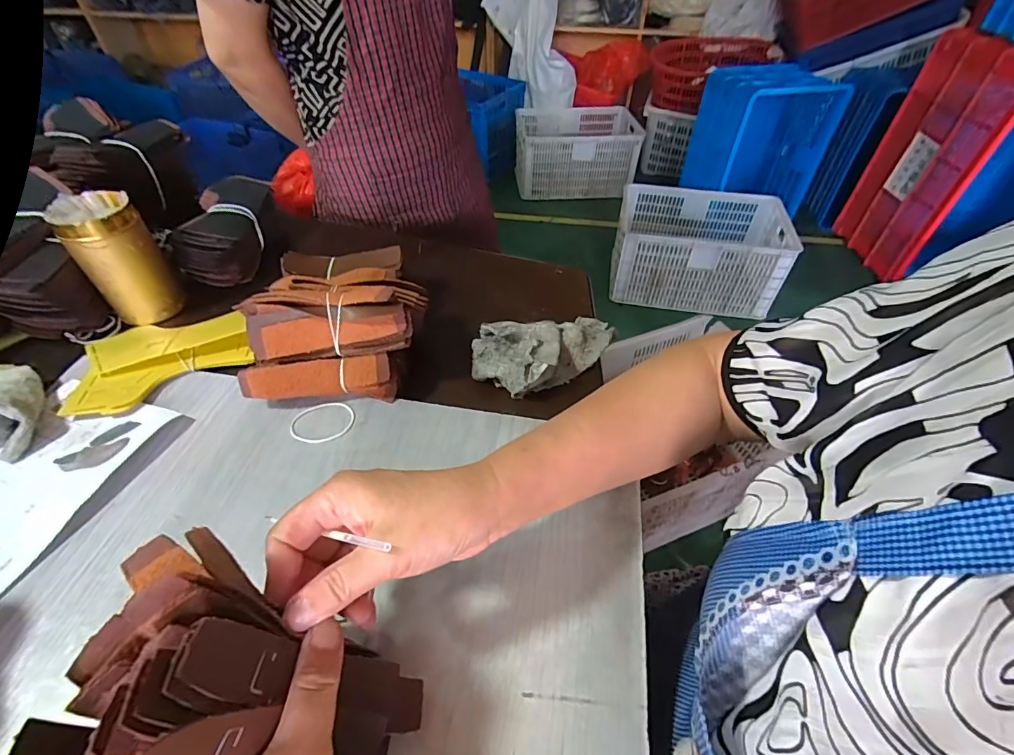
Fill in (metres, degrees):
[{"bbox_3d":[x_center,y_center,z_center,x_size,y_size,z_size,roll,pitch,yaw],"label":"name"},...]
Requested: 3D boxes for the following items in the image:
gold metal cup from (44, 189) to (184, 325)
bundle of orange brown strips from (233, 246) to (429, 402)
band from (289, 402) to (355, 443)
[{"bbox_3d":[-0.410,-0.126,0.488,0.070,0.120,0.062,-33,55,-28],"label":"gold metal cup"},{"bbox_3d":[-0.165,-0.075,0.465,0.158,0.093,0.198,-4,46,-4],"label":"bundle of orange brown strips"},{"bbox_3d":[-0.169,0.040,0.417,0.056,0.004,0.046,-16,48,-15],"label":"band"}]

